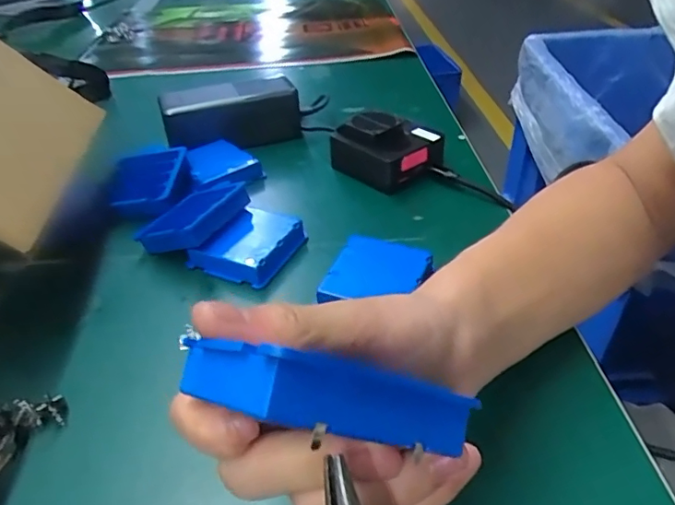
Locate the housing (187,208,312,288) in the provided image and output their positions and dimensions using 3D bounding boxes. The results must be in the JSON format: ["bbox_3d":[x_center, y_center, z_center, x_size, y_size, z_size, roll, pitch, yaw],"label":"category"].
[{"bbox_3d":[-0.062,-0.008,0.386,0.060,0.022,0.069,18,42,24],"label":"housing"}]

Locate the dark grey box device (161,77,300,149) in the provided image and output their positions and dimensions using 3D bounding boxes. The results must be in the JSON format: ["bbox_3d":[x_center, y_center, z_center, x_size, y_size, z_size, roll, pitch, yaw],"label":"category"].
[{"bbox_3d":[-0.104,-0.137,0.530,0.131,0.057,0.060,-11,39,-12],"label":"dark grey box device"}]

